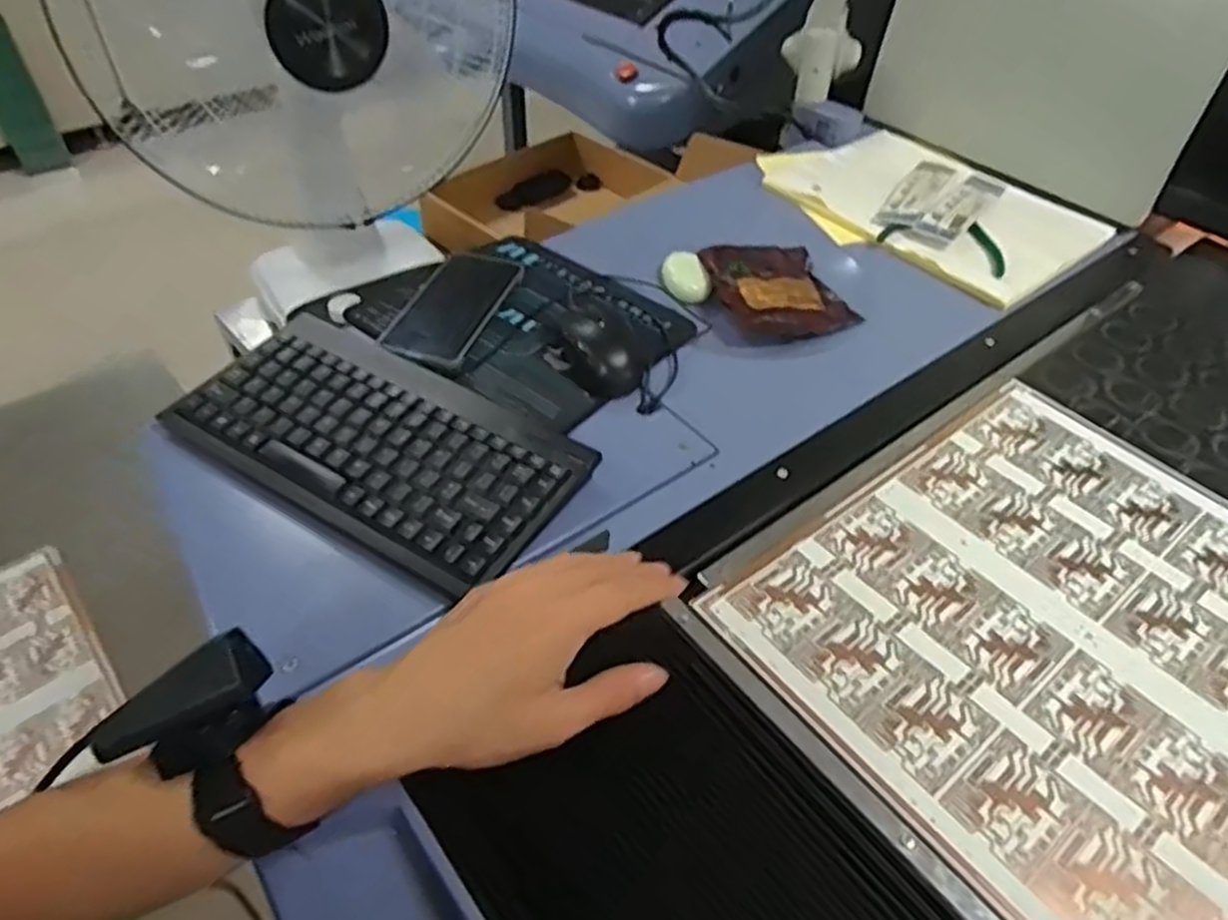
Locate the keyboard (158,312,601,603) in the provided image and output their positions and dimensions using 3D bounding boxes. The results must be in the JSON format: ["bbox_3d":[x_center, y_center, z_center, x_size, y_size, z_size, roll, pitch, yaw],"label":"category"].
[{"bbox_3d":[-0.169,-0.014,0.557,0.285,0.028,0.154,27,50,21],"label":"keyboard"}]

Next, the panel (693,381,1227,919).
[{"bbox_3d":[0.351,0.155,0.445,0.373,0.009,0.486,-29,54,-27],"label":"panel"}]

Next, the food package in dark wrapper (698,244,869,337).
[{"bbox_3d":[0.161,-0.172,0.766,0.119,0.020,0.157,-12,48,-15],"label":"food package in dark wrapper"}]

